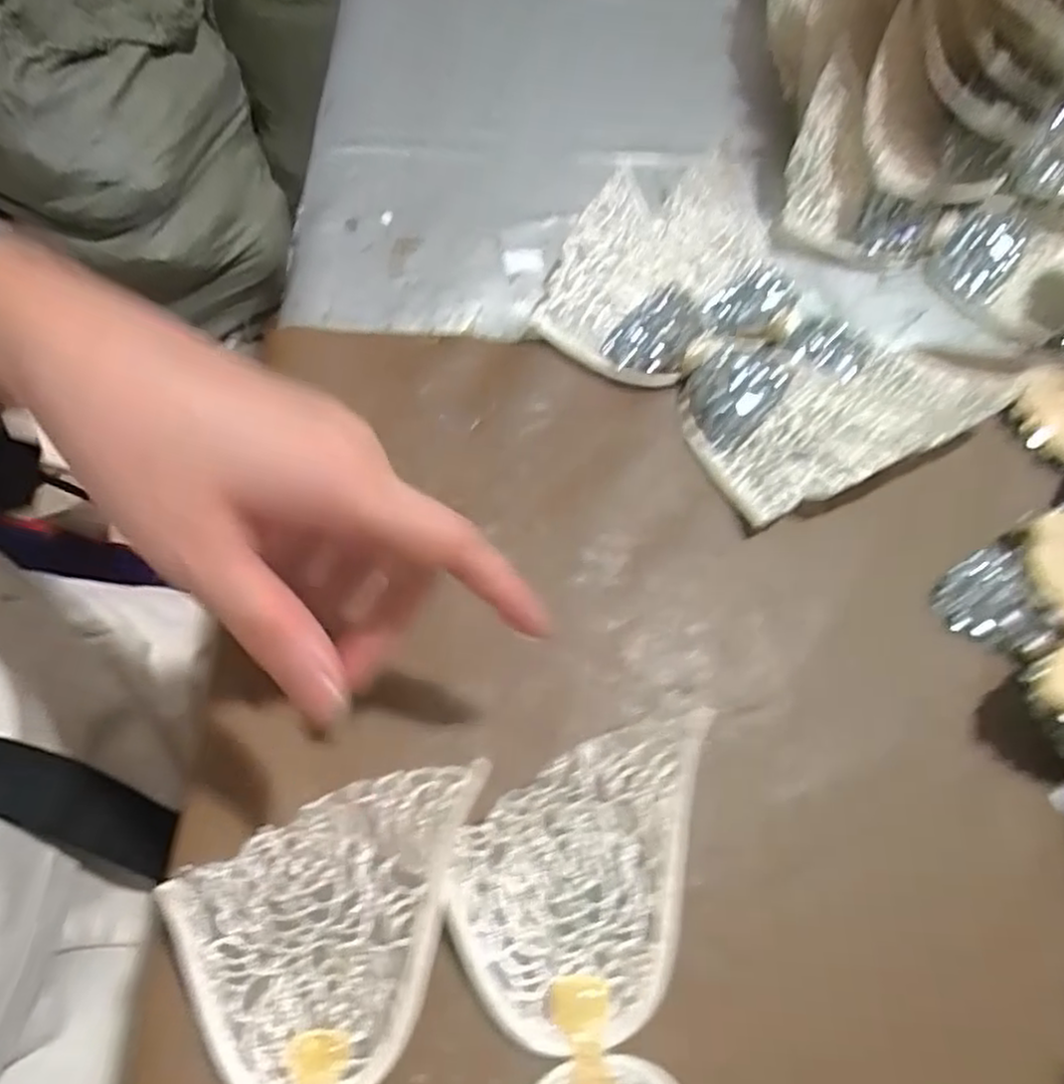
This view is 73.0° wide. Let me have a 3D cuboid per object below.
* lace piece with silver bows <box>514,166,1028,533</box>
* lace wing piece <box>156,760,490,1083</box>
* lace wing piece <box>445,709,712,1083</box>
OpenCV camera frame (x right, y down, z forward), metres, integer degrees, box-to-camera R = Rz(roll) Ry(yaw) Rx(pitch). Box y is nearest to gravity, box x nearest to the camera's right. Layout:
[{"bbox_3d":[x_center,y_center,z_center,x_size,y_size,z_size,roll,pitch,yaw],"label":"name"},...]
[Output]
[{"bbox_3d":[0.112,-0.106,0.370,0.143,0.028,0.214,-40,73,-19],"label":"lace piece with silver bows"},{"bbox_3d":[-0.066,0.181,0.222,0.103,0.035,0.206,0,65,-3],"label":"lace wing piece"},{"bbox_3d":[0.026,0.171,0.233,0.091,0.036,0.203,-5,65,-5],"label":"lace wing piece"}]

